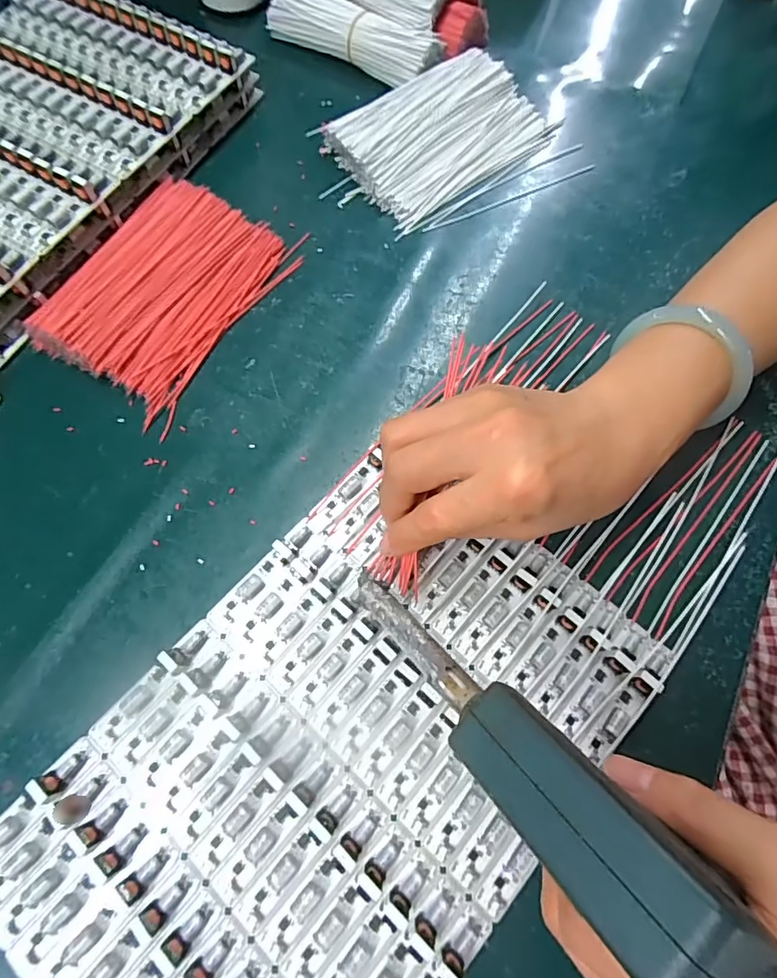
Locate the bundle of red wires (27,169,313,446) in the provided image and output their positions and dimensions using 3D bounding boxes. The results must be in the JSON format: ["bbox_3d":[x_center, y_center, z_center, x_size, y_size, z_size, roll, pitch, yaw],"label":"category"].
[{"bbox_3d":[-0.146,-0.131,0.323,0.113,0.023,0.150,29,73,10],"label":"bundle of red wires"}]

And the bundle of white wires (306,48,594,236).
[{"bbox_3d":[0.044,-0.252,0.366,0.170,0.029,0.120,-27,72,-9],"label":"bundle of white wires"}]

